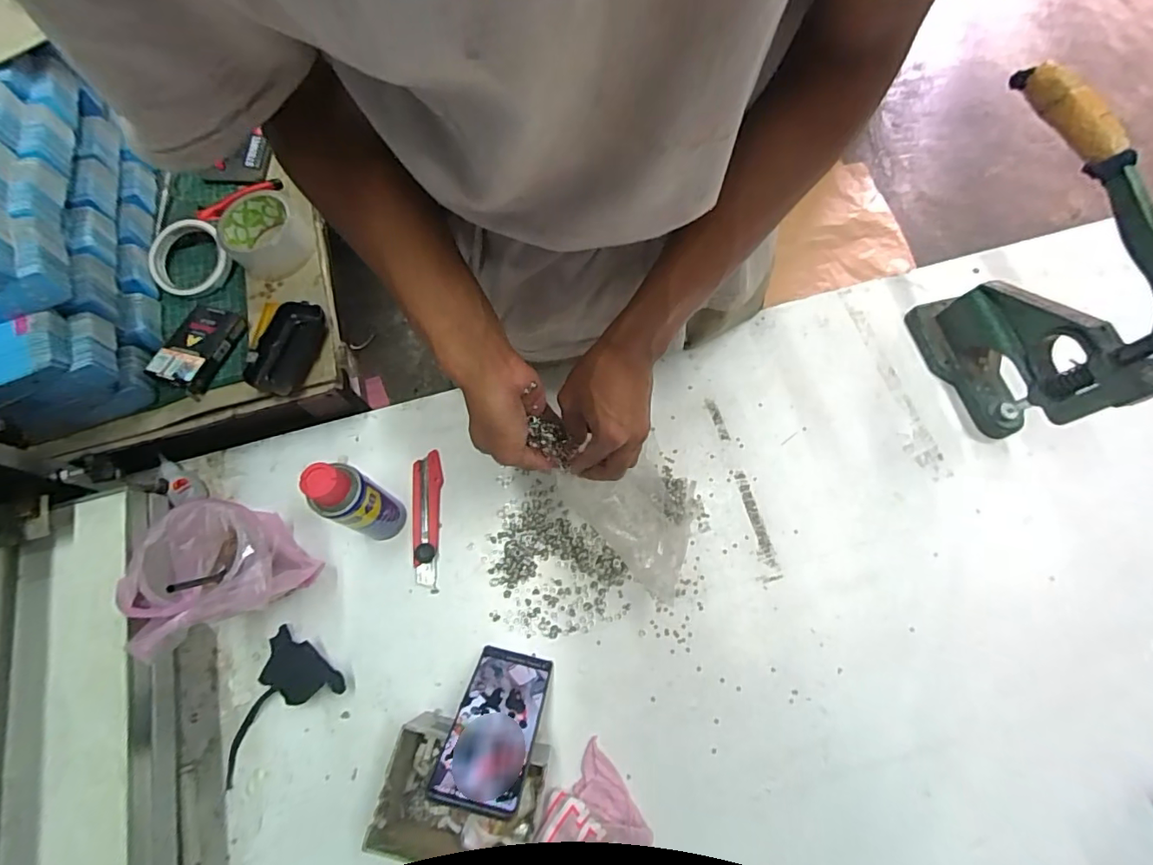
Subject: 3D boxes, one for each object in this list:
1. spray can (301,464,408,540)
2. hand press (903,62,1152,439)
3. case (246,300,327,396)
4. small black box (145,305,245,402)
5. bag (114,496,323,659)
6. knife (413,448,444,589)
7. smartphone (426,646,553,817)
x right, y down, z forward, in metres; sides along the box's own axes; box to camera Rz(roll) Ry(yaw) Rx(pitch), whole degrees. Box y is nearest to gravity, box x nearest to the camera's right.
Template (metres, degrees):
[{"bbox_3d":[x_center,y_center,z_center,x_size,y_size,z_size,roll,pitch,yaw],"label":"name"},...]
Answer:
[{"bbox_3d":[-0.219,0.073,0.530,0.041,0.175,0.053,26,71,8],"label":"spray can"},{"bbox_3d":[0.491,-0.174,0.581,0.072,0.266,0.339,-19,71,-8],"label":"hand press"},{"bbox_3d":[-0.320,-0.092,0.572,0.054,0.029,0.103,9,69,2],"label":"case"},{"bbox_3d":[-0.420,-0.095,0.573,0.066,0.025,0.106,12,70,3],"label":"small black box"},{"bbox_3d":[-0.332,0.138,0.504,0.128,0.170,0.127,-19,71,-8],"label":"bag"},{"bbox_3d":[-0.174,0.098,0.602,0.032,0.016,0.154,-5,69,-3],"label":"knife"},{"bbox_3d":[-0.074,0.267,0.481,0.076,0.162,0.015,12,110,3],"label":"smartphone"}]

